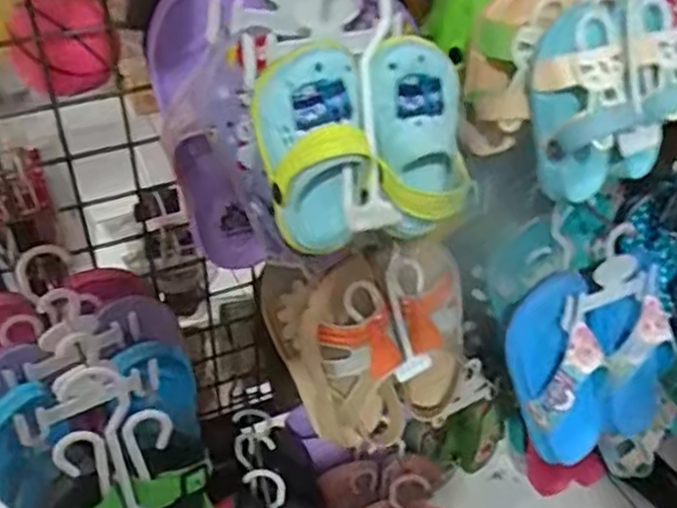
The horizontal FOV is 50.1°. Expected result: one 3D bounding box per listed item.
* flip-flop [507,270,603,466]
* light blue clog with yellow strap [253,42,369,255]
[{"bbox_3d":[0.211,0.109,0.667,0.091,0.189,0.049,-26,24,-29],"label":"flip-flop"},{"bbox_3d":[-0.016,-0.055,0.427,0.061,0.120,0.048,-2,42,-6],"label":"light blue clog with yellow strap"}]

